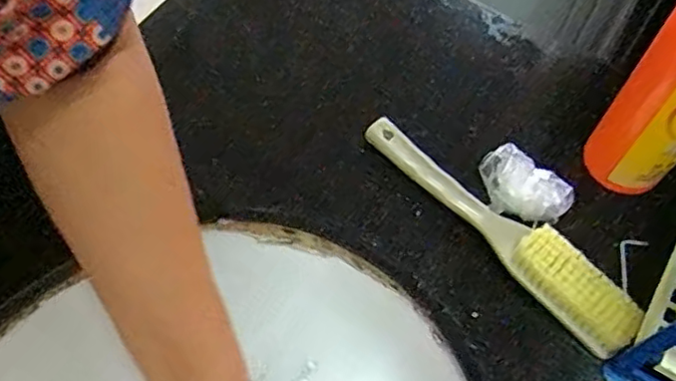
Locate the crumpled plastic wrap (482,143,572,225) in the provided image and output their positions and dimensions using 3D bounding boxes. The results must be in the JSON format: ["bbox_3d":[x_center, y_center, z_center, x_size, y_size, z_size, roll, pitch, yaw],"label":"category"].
[{"bbox_3d":[0.130,-0.009,0.412,0.065,0.039,0.040,23,65,12],"label":"crumpled plastic wrap"}]

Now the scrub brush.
[{"bbox_3d":[0.105,0.022,0.422,0.034,0.038,0.221,-39,69,-18],"label":"scrub brush"}]

